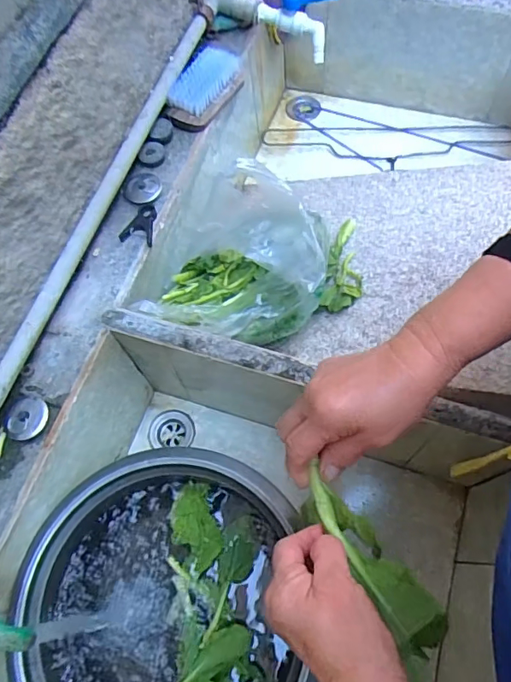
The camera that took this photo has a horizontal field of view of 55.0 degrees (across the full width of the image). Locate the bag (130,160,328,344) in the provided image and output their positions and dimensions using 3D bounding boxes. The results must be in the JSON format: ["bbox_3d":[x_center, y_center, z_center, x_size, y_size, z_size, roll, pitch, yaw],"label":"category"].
[{"bbox_3d":[-0.022,-0.100,0.580,0.208,0.143,0.196,13,68,6],"label":"bag"}]

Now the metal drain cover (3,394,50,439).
[{"bbox_3d":[-0.237,0.079,0.506,0.041,0.009,0.045,12,68,5],"label":"metal drain cover"}]

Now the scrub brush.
[{"bbox_3d":[-0.066,-0.346,0.666,0.065,0.033,0.134,26,70,11],"label":"scrub brush"}]

